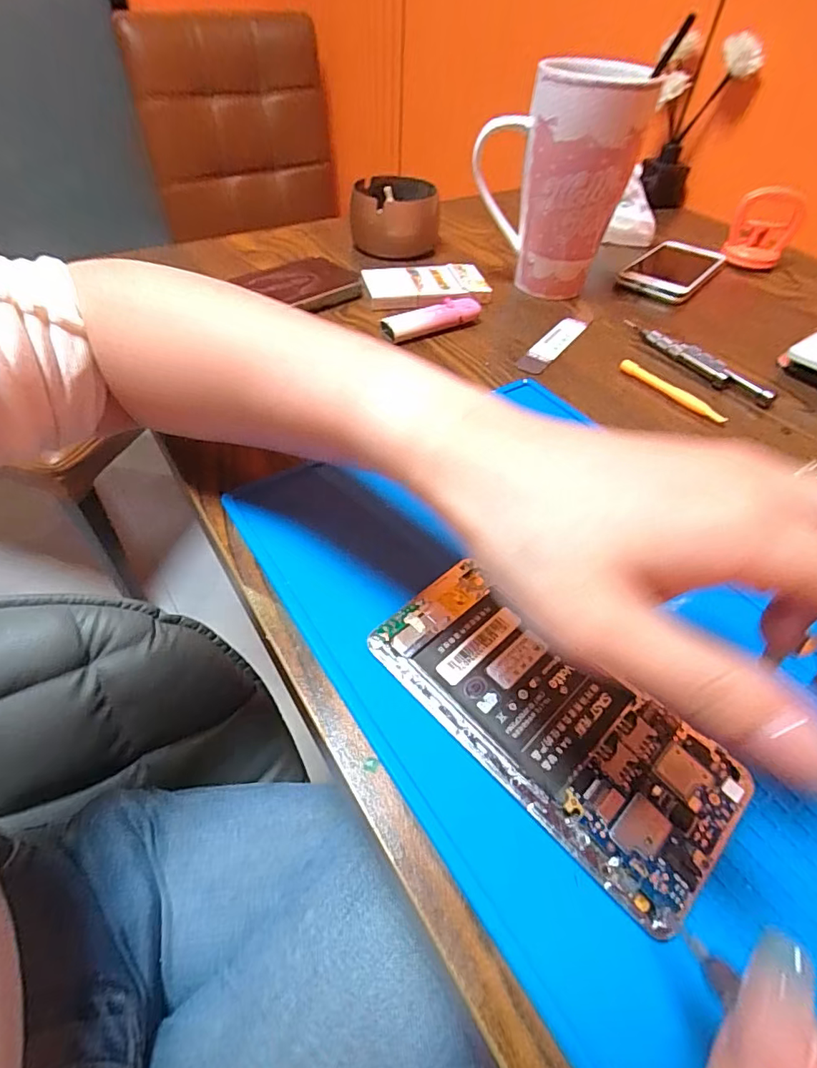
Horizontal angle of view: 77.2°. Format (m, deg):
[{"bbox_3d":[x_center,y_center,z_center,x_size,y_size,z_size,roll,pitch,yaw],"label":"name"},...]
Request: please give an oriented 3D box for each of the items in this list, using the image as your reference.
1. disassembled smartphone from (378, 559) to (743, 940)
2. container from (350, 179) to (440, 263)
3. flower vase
[{"bbox_3d":[0.053,0.069,0.201,0.141,0.013,0.065,37,58,26],"label":"disassembled smartphone"},{"bbox_3d":[-0.015,-0.319,0.514,0.086,0.050,0.079,-4,49,-8],"label":"container"},{"bbox_3d":[0.323,-0.477,0.601,0.098,0.158,0.057,16,49,11],"label":"flower vase"}]

